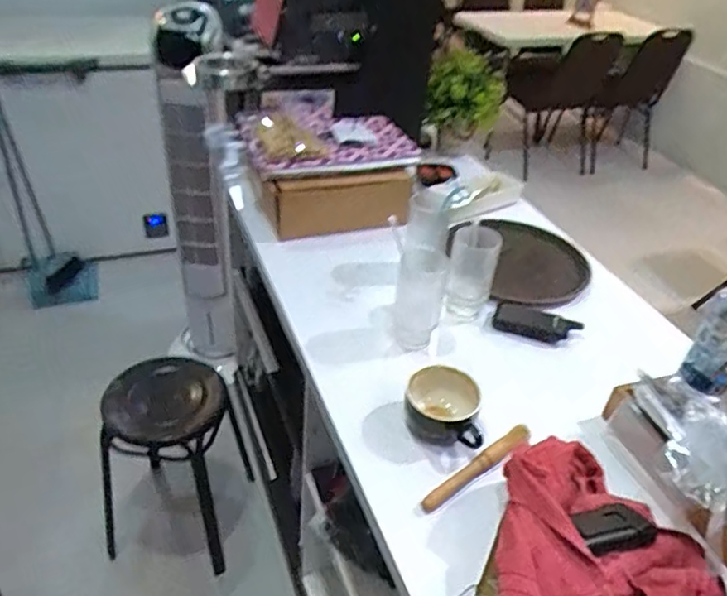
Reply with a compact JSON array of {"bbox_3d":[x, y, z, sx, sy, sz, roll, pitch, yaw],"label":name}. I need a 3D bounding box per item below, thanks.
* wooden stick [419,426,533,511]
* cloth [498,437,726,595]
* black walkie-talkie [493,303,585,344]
[{"bbox_3d":[0.140,0.200,0.715,0.175,0.019,0.023,-24,46,-32],"label":"wooden stick"},{"bbox_3d":[0.251,0.250,0.594,0.232,0.112,0.225,7,37,3],"label":"cloth"},{"bbox_3d":[0.270,0.041,0.939,0.128,0.031,0.051,17,39,16],"label":"black walkie-talkie"}]

